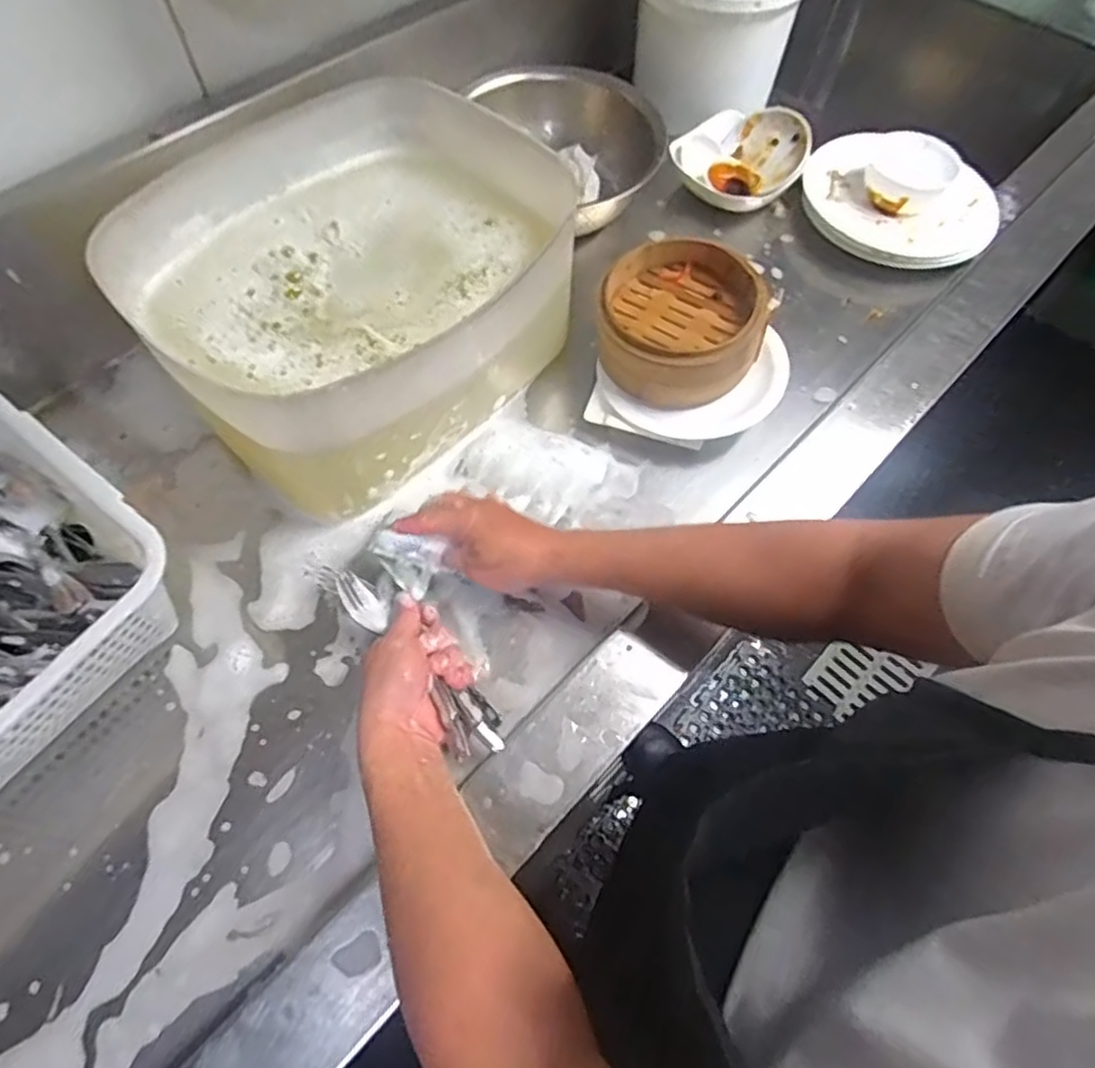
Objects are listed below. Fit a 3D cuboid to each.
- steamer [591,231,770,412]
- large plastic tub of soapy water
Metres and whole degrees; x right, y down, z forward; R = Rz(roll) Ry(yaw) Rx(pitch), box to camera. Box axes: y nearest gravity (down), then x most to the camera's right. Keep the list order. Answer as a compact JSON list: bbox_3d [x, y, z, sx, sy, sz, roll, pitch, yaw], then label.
[{"bbox_3d":[0.133,-0.213,0.665,0.155,0.073,0.150,1,62,-1],"label":"steamer"},{"bbox_3d":[-0.183,-0.226,0.653,0.319,0.194,0.371,30,66,14],"label":"large plastic tub of soapy water"}]

